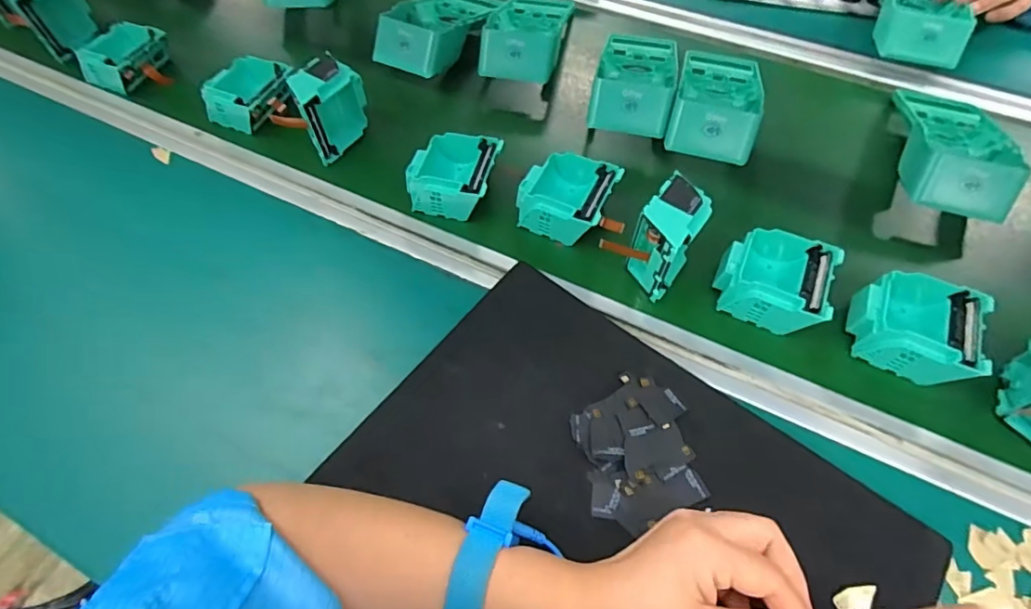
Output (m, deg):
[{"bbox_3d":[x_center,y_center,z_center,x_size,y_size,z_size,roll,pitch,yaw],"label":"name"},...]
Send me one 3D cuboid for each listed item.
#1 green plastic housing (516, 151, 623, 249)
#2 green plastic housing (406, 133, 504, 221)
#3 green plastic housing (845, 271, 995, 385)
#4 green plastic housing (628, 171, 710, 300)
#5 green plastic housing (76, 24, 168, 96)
[{"bbox_3d":[0.046,-0.097,0.474,0.078,0.039,0.074,20,57,12],"label":"green plastic housing"},{"bbox_3d":[-0.058,-0.124,0.491,0.077,0.042,0.077,13,56,6],"label":"green plastic housing"},{"bbox_3d":[0.308,0.017,0.404,0.083,0.039,0.076,26,58,15],"label":"green plastic housing"},{"bbox_3d":[0.117,-0.055,0.421,0.051,0.070,0.066,30,59,18],"label":"green plastic housing"},{"bbox_3d":[-0.446,-0.283,0.591,0.065,0.033,0.083,17,56,9],"label":"green plastic housing"}]

